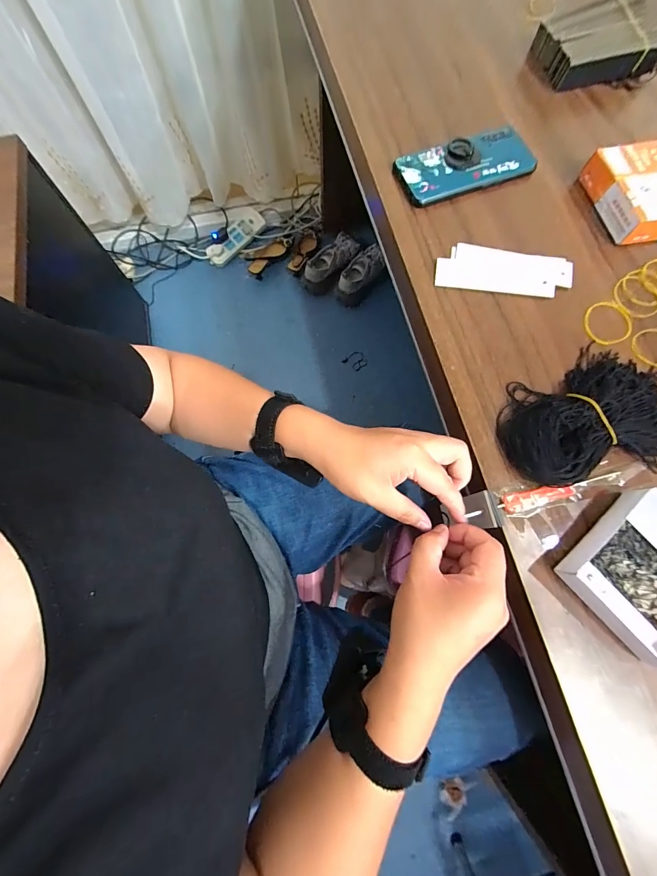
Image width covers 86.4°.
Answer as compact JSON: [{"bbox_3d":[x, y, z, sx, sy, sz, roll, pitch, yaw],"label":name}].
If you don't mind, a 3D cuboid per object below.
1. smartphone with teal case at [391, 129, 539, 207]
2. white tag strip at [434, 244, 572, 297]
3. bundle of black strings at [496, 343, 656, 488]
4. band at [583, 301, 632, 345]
[{"bbox_3d":[0.163,-0.322,0.411,0.158,0.020,0.067,-20,75,-5],"label":"smartphone with teal case"},{"bbox_3d":[0.188,-0.179,0.377,0.142,0.004,0.056,8,75,2],"label":"white tag strip"},{"bbox_3d":[0.247,-0.018,0.320,0.170,0.033,0.120,-26,76,-7],"label":"bundle of black strings"},{"bbox_3d":[0.293,-0.120,0.366,0.056,0.004,0.047,-13,75,-3],"label":"band"}]

